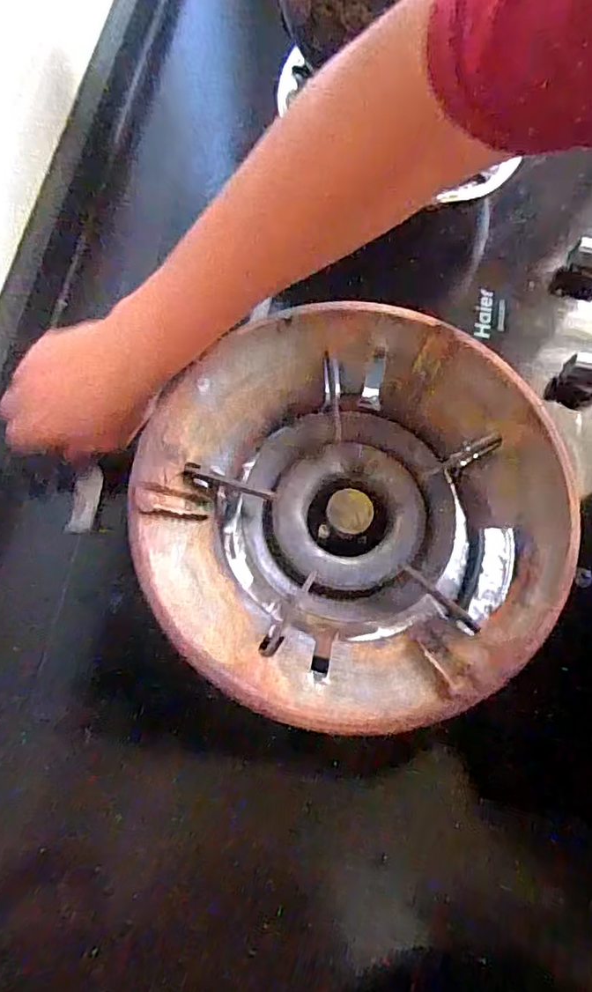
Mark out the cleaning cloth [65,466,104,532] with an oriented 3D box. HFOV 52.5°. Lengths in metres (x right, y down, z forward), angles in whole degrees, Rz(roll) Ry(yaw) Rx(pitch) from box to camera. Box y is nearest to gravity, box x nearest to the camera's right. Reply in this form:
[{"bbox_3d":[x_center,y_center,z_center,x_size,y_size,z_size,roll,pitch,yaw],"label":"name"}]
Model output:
[{"bbox_3d":[-0.148,0.002,0.423,0.022,0.010,0.048,13,80,3],"label":"cleaning cloth"}]

